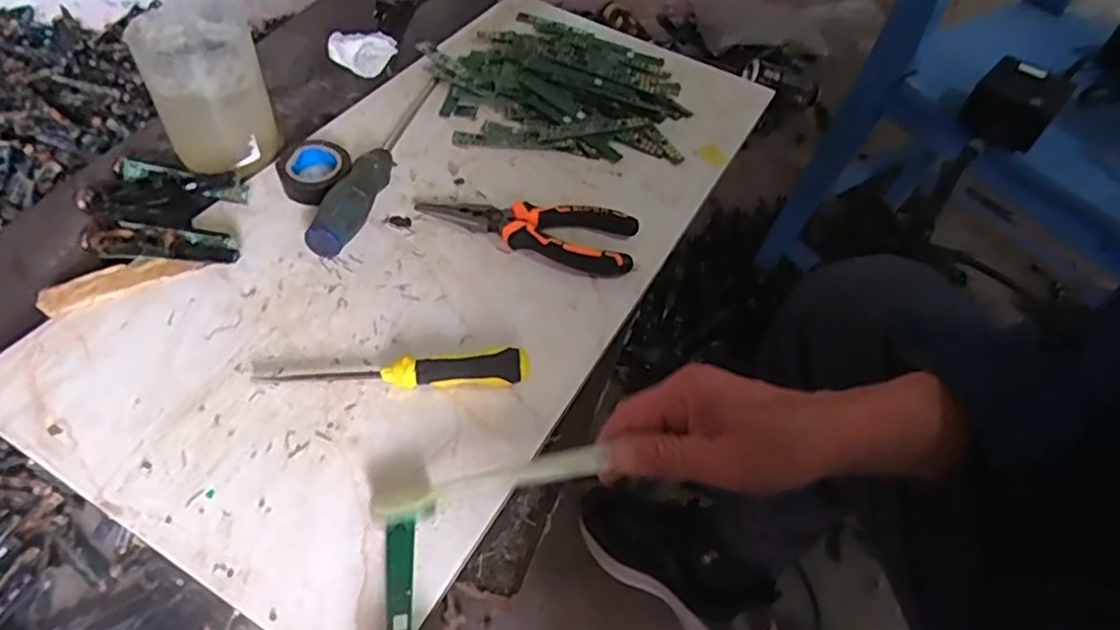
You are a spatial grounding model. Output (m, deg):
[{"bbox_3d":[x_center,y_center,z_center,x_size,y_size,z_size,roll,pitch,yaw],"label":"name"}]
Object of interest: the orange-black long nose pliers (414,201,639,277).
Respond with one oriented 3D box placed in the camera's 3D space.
[{"bbox_3d":[-0.020,-0.070,0.492,0.154,0.016,0.054,18,51,8],"label":"orange-black long nose pliers"}]

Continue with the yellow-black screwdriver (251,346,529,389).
[{"bbox_3d":[-0.098,0.034,0.397,0.157,0.019,0.020,-1,51,-8],"label":"yellow-black screwdriver"}]

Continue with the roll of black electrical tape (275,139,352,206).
[{"bbox_3d":[-0.184,-0.108,0.499,0.051,0.022,0.049,3,51,-4],"label":"roll of black electrical tape"}]

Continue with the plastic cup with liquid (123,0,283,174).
[{"bbox_3d":[-0.258,-0.166,0.491,0.076,0.098,0.077,3,51,-4],"label":"plastic cup with liquid"}]

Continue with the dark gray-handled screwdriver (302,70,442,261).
[{"bbox_3d":[-0.137,-0.129,0.514,0.028,0.033,0.223,10,51,2],"label":"dark gray-handled screwdriver"}]

